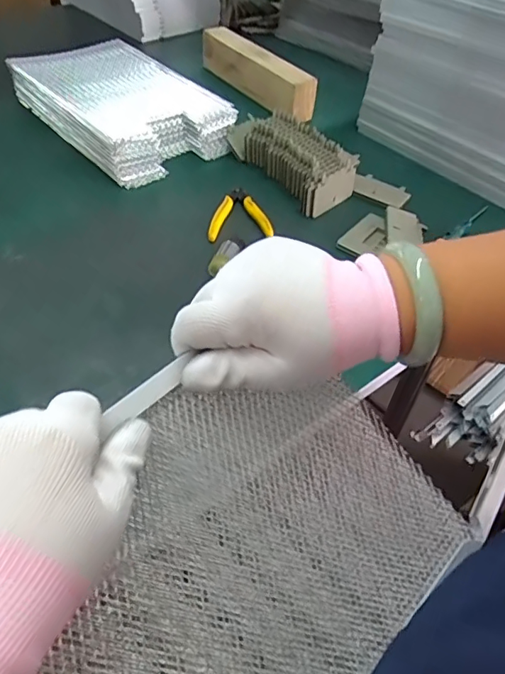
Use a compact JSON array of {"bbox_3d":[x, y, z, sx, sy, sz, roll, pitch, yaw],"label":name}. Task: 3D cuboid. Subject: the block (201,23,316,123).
[{"bbox_3d":[0.004,-0.464,0.903,0.050,0.072,0.288,-26,54,-25],"label":"block"}]

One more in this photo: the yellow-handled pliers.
[{"bbox_3d":[-0.021,-0.161,0.657,0.077,0.012,0.103,-4,48,-8],"label":"yellow-handled pliers"}]

